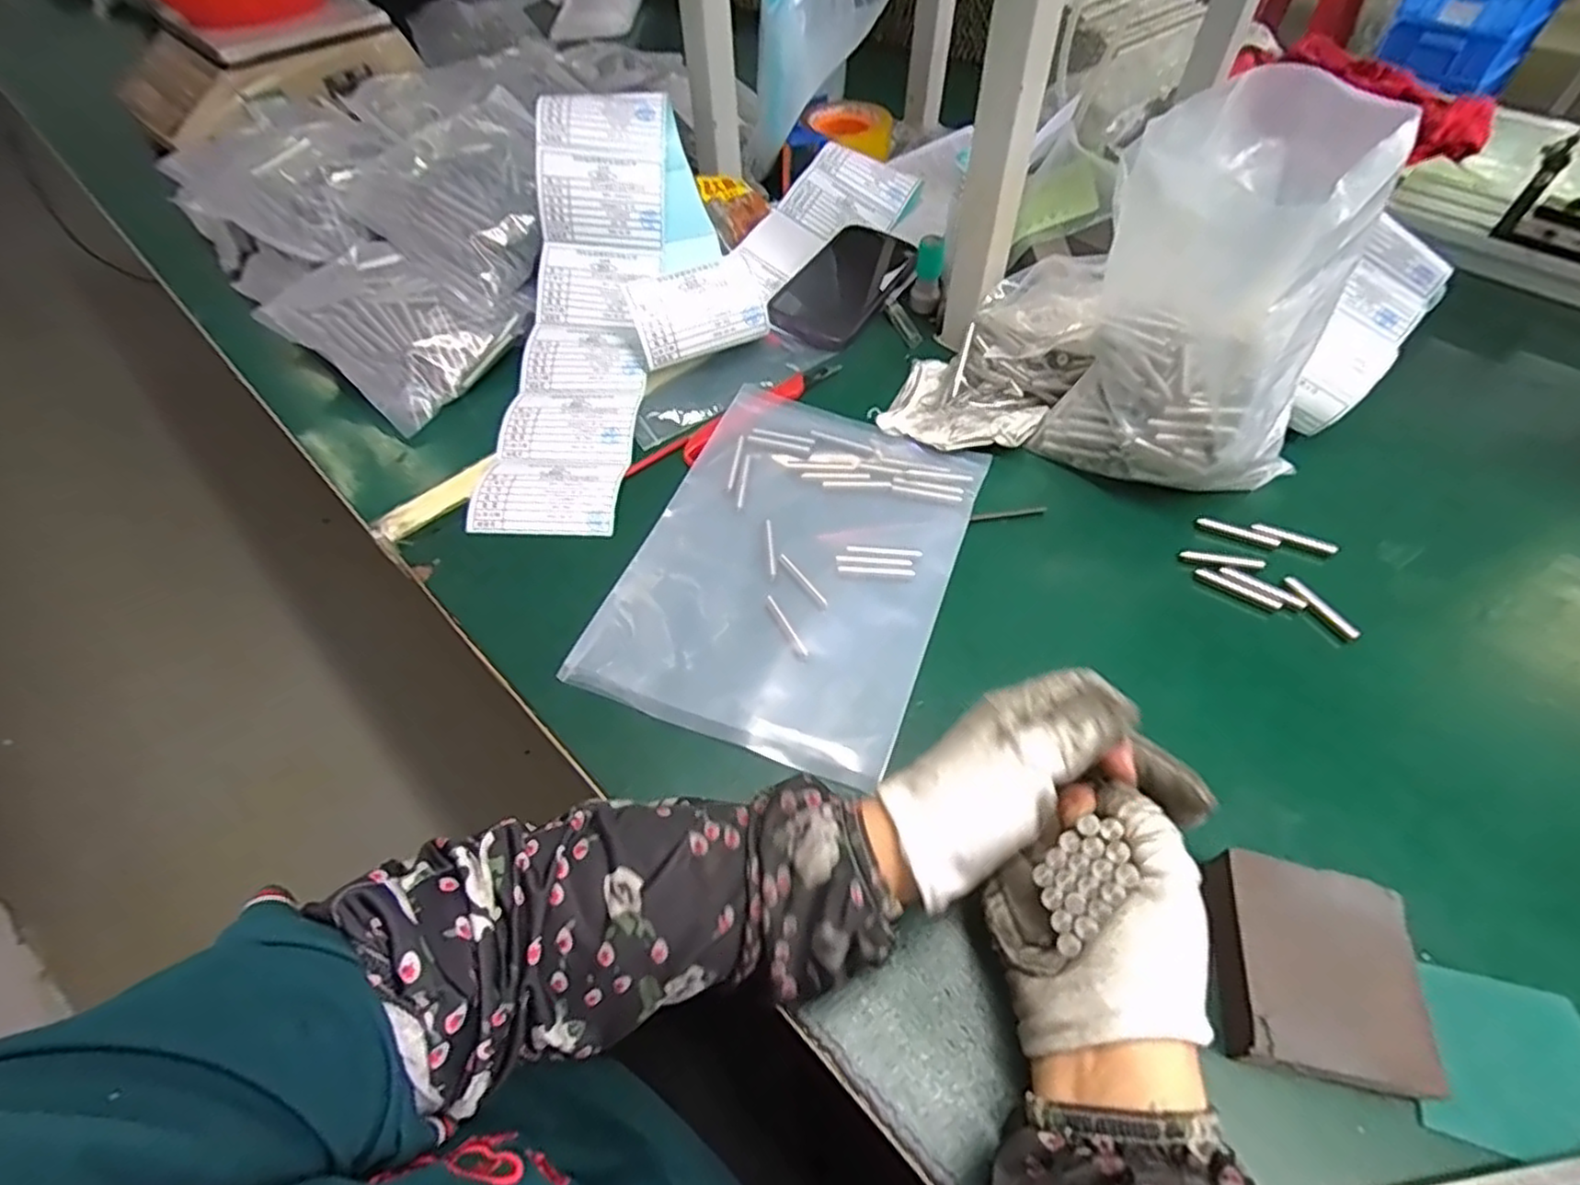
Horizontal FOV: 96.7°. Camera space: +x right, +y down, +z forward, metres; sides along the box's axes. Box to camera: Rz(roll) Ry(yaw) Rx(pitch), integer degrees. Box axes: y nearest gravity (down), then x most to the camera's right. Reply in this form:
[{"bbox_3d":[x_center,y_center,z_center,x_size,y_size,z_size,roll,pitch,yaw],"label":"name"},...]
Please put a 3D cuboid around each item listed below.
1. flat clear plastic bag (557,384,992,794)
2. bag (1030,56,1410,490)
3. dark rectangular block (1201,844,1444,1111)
[{"bbox_3d":[0.004,-0.026,0.450,0.189,0.008,0.267,16,56,15],"label":"flat clear plastic bag"},{"bbox_3d":[0.242,-0.150,0.415,0.095,0.220,0.139,-37,59,-22],"label":"bag"},{"bbox_3d":[0.219,0.159,0.298,0.074,0.029,0.079,8,54,9],"label":"dark rectangular block"}]

